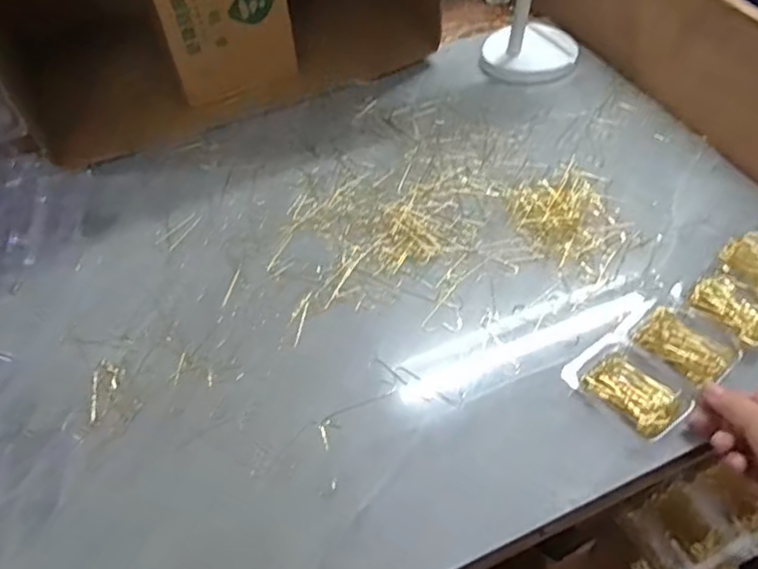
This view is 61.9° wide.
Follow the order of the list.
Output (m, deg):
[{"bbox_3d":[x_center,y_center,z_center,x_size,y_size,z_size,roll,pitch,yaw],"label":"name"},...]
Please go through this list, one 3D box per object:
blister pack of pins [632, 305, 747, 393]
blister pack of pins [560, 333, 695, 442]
[{"bbox_3d":[0.260,0.050,0.537,0.067,0.008,0.078,-33,58,-24],"label":"blister pack of pins"},{"bbox_3d":[0.201,0.083,0.512,0.058,0.014,0.088,-31,57,-22],"label":"blister pack of pins"}]

